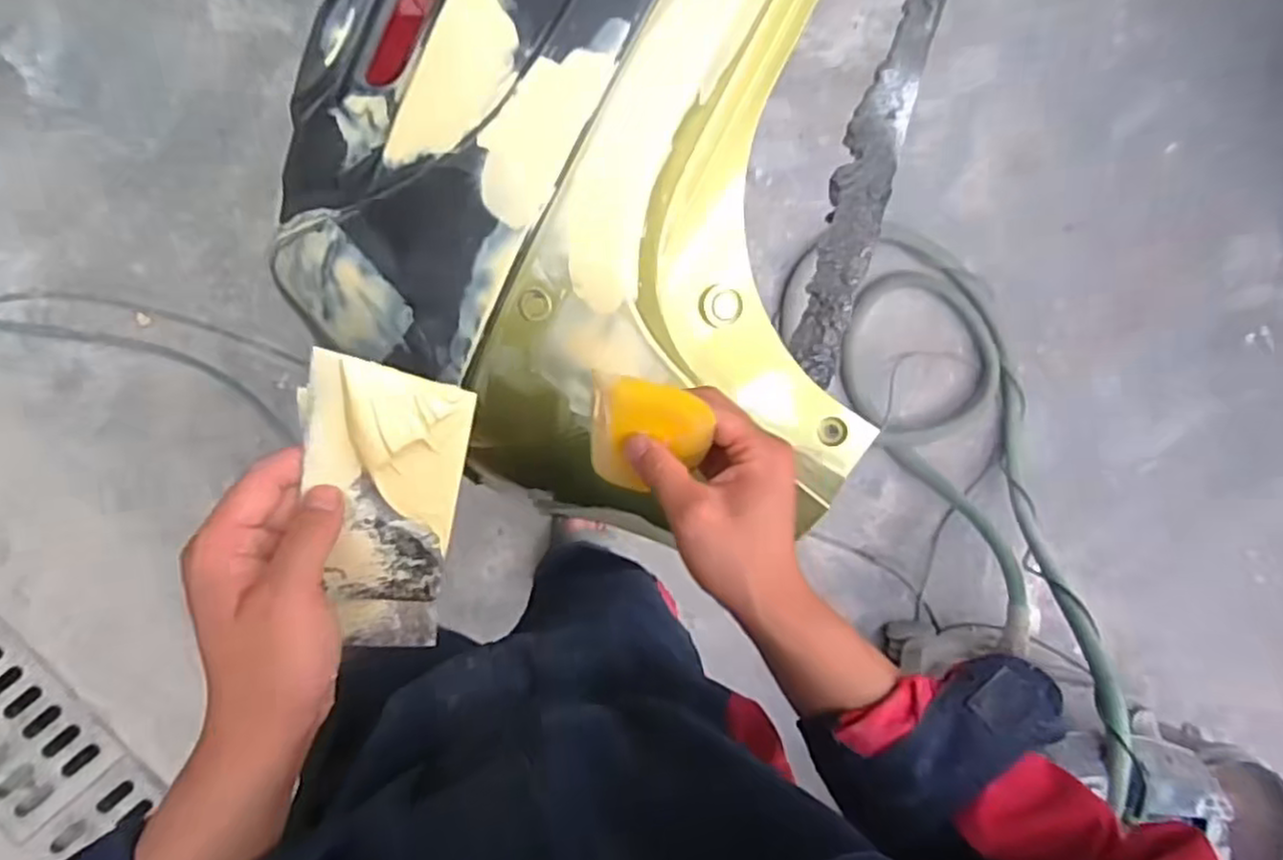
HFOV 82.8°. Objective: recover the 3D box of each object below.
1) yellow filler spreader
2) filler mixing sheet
[{"bbox_3d":[0.003,0.005,0.430,0.068,0.097,0.008,13,51,6],"label":"yellow filler spreader"},{"bbox_3d":[-0.134,0.044,0.372,0.074,0.010,0.165,8,118,-17],"label":"filler mixing sheet"}]

